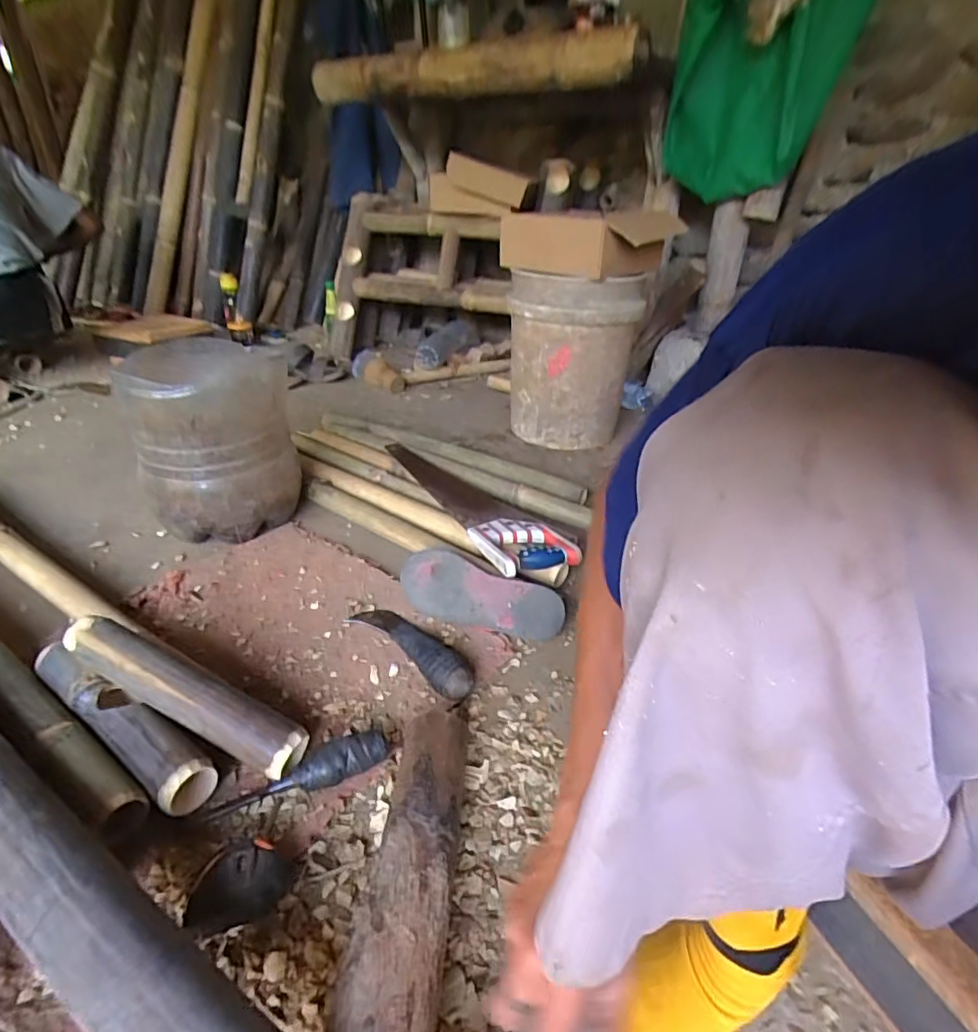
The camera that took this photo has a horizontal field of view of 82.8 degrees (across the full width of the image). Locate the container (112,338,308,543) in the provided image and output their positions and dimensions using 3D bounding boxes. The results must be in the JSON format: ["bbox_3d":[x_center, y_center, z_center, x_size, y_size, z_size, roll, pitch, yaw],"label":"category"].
[{"bbox_3d":[-0.461,-0.130,0.938,0.235,0.274,0.252,-11,35,-23],"label":"container"}]

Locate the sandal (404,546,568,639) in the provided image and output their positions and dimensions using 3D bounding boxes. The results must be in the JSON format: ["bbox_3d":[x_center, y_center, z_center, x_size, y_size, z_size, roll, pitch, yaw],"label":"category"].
[{"bbox_3d":[-0.012,0.111,0.779,0.233,0.021,0.098,16,58,11],"label":"sandal"}]

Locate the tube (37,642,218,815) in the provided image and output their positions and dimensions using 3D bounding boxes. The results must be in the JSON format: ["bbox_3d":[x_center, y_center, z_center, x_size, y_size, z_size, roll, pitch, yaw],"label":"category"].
[{"bbox_3d":[-0.381,0.209,0.574,0.272,0.059,0.056,23,36,28],"label":"tube"}]

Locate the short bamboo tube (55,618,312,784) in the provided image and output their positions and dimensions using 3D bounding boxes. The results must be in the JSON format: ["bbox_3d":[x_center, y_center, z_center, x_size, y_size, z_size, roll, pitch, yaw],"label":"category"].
[{"bbox_3d":[-0.314,0.180,0.574,0.278,0.049,0.054,26,36,9],"label":"short bamboo tube"}]

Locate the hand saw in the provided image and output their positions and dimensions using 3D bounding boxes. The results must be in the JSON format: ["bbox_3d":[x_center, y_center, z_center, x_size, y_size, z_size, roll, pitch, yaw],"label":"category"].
[{"bbox_3d":[-0.024,-0.042,1.006,0.153,0.039,0.506,-14,36,-26],"label":"hand saw"}]

